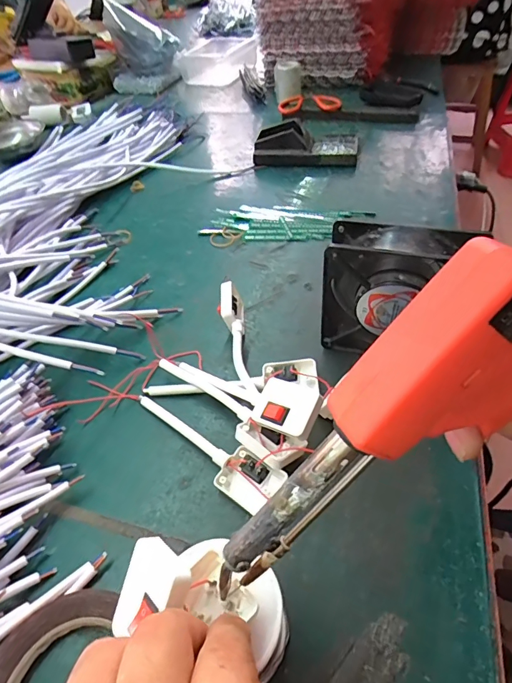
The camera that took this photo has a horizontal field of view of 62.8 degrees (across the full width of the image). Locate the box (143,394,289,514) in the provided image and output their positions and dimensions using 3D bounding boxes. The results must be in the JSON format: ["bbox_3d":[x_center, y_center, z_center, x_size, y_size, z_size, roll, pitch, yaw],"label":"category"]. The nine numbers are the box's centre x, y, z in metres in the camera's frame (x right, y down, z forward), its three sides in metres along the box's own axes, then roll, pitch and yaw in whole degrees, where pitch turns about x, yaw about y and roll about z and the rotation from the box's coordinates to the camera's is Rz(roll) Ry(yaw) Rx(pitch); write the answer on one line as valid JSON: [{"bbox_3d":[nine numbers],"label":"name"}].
[{"bbox_3d":[-0.046,0.081,0.338,0.147,0.025,0.037,28,58,27],"label":"box"}]

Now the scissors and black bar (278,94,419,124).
[{"bbox_3d":[0.159,-0.415,0.747,0.248,0.019,0.073,19,54,21],"label":"scissors and black bar"}]

